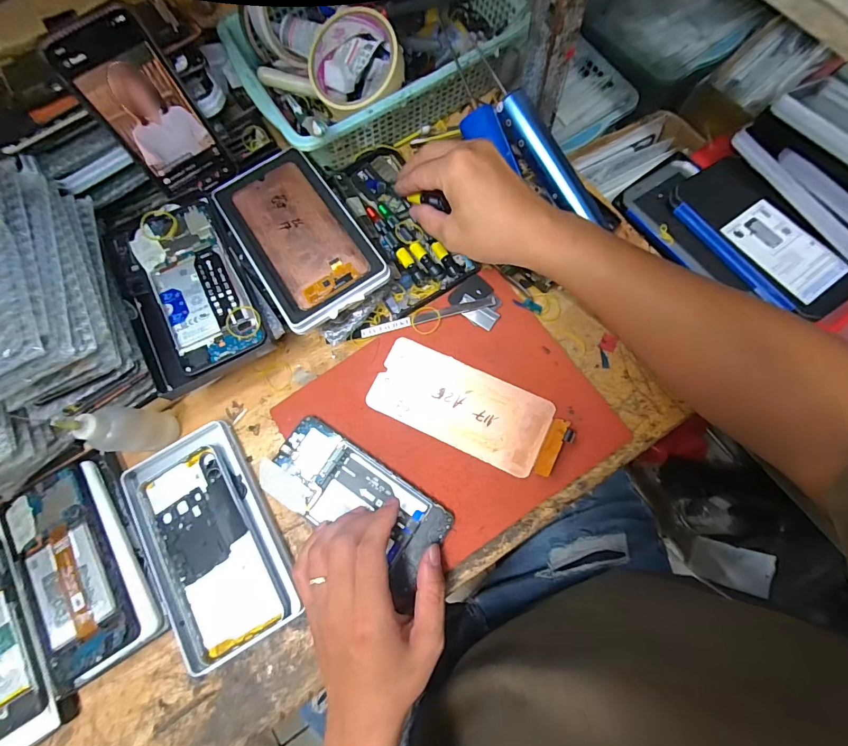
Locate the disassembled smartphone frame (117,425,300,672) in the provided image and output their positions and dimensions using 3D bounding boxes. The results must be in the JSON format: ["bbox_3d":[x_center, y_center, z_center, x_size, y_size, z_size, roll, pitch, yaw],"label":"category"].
[{"bbox_3d":[-0.184,0.143,0.355,0.103,0.011,0.182,-32,76,-4],"label":"disassembled smartphone frame"}]

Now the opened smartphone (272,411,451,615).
[{"bbox_3d":[-0.055,0.106,0.350,0.163,0.009,0.074,36,79,12],"label":"opened smartphone"}]

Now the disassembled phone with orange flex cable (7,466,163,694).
[{"bbox_3d":[-0.294,0.166,0.353,0.091,0.020,0.166,-33,77,-6],"label":"disassembled phone with orange flex cable"}]

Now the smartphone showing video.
[{"bbox_3d":[-0.236,-0.225,0.363,0.071,0.141,0.005,-36,60,-9],"label":"smartphone showing video"}]

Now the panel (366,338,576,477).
[{"bbox_3d":[0.038,0.029,0.362,0.170,0.016,0.072,24,78,10],"label":"panel"}]

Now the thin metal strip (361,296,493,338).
[{"bbox_3d":[0.004,-0.053,0.392,0.128,0.010,0.010,-13,75,-1],"label":"thin metal strip"}]

